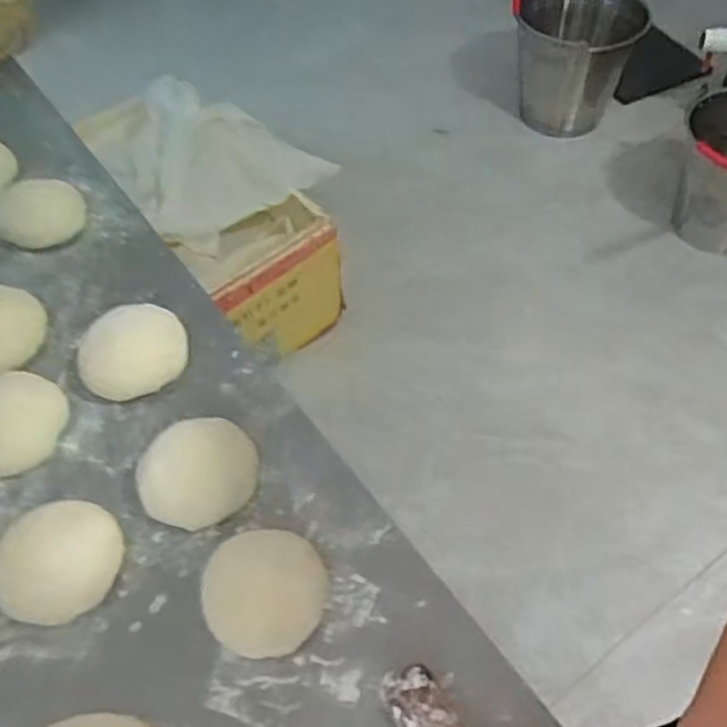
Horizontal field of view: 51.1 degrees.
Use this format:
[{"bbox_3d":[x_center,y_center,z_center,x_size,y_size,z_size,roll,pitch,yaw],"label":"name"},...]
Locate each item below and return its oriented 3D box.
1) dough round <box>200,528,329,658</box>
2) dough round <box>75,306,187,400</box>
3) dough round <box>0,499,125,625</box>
[{"bbox_3d":[-0.052,0.120,0.405,0.064,0.035,0.064,0,54,0],"label":"dough round"},{"bbox_3d":[-0.152,-0.008,0.504,0.067,0.031,0.063,0,54,0],"label":"dough round"},{"bbox_3d":[-0.167,0.110,0.419,0.059,0.035,0.068,37,62,24],"label":"dough round"}]

